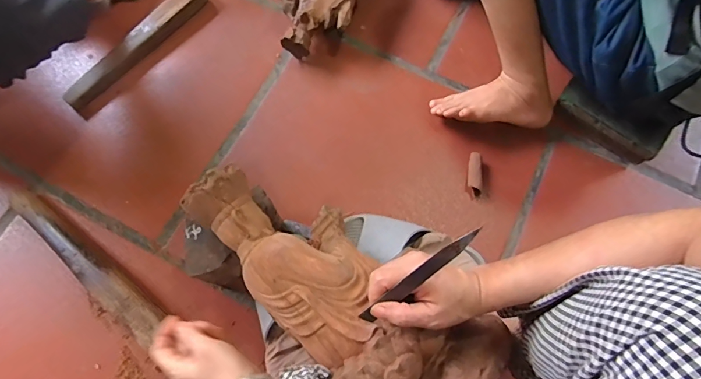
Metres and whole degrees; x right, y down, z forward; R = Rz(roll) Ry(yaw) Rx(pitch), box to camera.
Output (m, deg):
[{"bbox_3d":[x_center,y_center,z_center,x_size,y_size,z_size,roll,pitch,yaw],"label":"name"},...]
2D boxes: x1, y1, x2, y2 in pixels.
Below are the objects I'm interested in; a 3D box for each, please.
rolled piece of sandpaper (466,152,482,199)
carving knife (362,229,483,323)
[{"bbox_3d":[0.218,-0.024,0.729,0.024,0.025,0.078,10,74,3],"label":"rolled piece of sandpaper"},{"bbox_3d":[0.066,0.081,0.393,0.138,0.007,0.012,-43,76,21],"label":"carving knife"}]

